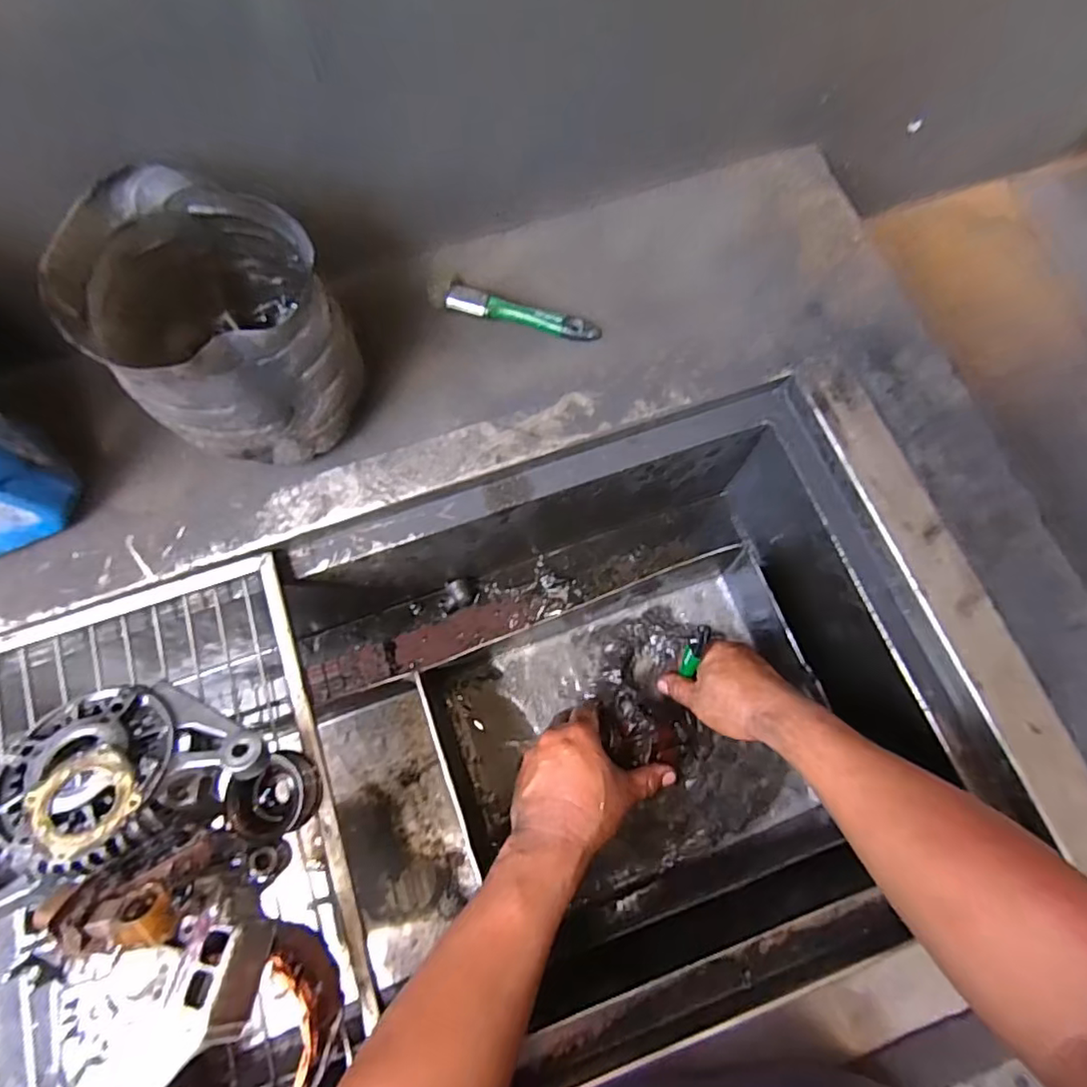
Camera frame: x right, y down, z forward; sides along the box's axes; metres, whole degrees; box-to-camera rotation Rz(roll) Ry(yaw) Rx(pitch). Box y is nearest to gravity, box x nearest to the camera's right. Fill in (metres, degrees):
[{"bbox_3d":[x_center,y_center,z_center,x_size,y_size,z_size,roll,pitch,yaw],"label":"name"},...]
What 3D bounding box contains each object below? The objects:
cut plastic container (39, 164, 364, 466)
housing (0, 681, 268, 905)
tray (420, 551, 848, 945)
[{"bbox_3d":[-0.237,-0.154,0.456,0.172,0.163,0.156,37,77,11],"label":"cut plastic container"},{"bbox_3d":[-0.280,0.152,0.384,0.180,0.045,0.117,-18,74,-5],"label":"housing"},{"bbox_3d":[0.088,0.190,0.586,0.360,0.109,0.278,-22,74,-6],"label":"tray"}]

